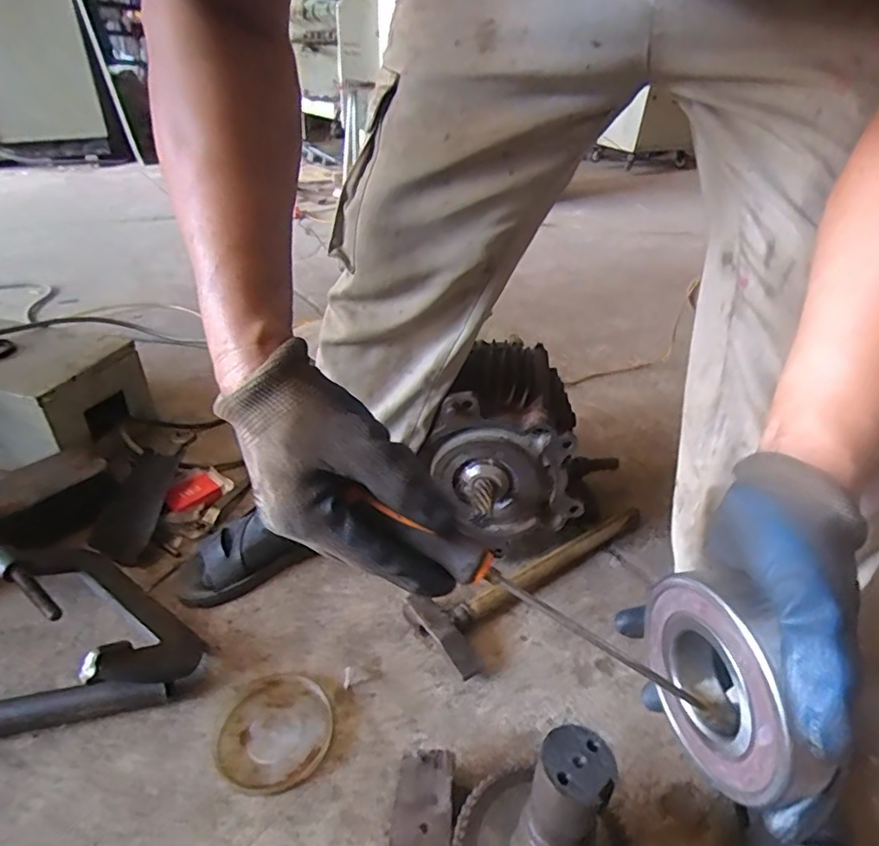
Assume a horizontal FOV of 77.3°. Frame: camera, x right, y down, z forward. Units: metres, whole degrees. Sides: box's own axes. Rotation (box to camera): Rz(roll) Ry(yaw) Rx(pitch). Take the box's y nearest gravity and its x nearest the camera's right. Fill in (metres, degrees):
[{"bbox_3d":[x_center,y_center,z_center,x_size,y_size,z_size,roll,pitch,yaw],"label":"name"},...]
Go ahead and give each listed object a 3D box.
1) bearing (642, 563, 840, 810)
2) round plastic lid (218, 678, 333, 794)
[{"bbox_3d":[0.141,0.130,0.280,0.026,0.092,0.097,-2,33,-5],"label":"bearing"},{"bbox_3d":[-0.168,0.319,0.570,0.107,0.008,0.112,1,33,-1],"label":"round plastic lid"}]

